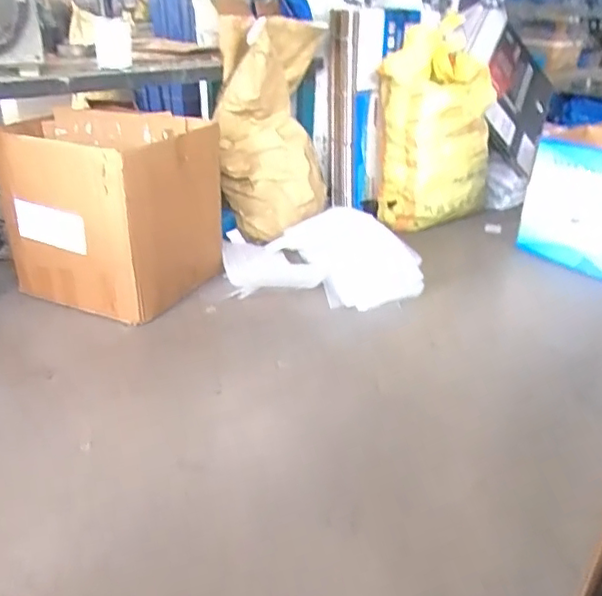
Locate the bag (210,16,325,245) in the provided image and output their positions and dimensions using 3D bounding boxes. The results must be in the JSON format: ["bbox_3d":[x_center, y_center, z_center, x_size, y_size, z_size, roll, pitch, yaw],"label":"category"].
[{"bbox_3d":[-0.093,-0.541,1.882,0.347,0.646,0.476,1,29,-1],"label":"bag"}]

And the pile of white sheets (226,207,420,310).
[{"bbox_3d":[0.042,-0.123,1.699,0.629,0.162,0.392,9,29,13],"label":"pile of white sheets"}]

